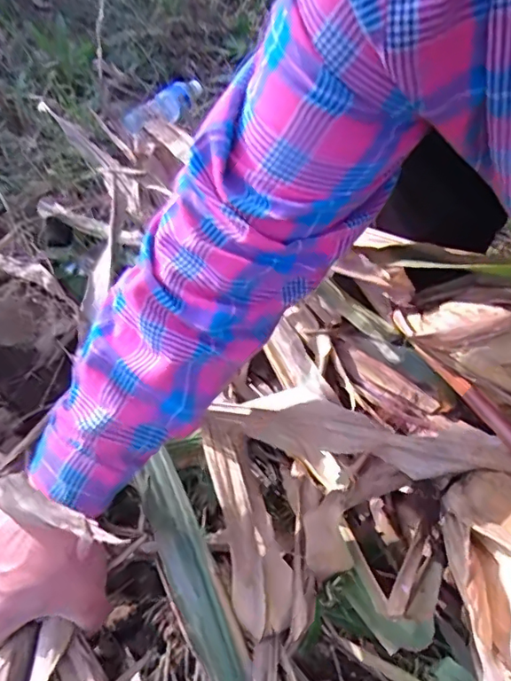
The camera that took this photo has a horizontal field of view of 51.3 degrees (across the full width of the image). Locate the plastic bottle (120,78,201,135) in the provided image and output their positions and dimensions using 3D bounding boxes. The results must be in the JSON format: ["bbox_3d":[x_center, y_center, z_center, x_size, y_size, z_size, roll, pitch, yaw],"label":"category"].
[{"bbox_3d":[-0.191,-0.499,1.123,0.061,0.051,0.240,28,53,23],"label":"plastic bottle"}]

